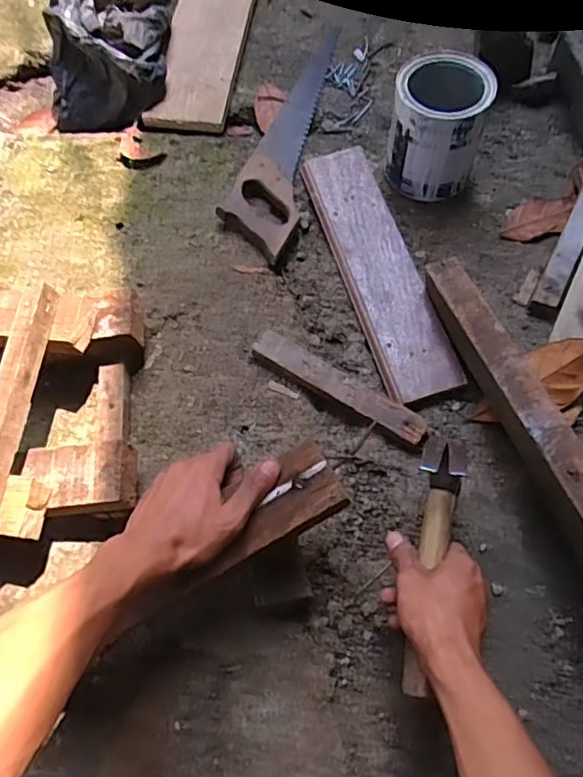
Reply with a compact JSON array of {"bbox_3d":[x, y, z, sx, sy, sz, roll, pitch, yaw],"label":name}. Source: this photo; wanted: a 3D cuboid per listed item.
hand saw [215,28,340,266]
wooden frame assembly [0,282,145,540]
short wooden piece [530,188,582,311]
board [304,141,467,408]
[{"bbox_3d":[0.010,-0.349,0.777,0.084,0.033,0.402,17,69,8],"label":"hand saw"},{"bbox_3d":[-0.300,0.018,0.589,0.284,0.119,0.254,-1,67,1],"label":"wooden frame assembly"},{"bbox_3d":[0.334,-0.176,0.699,0.028,0.035,0.211,27,71,12],"label":"short wooden piece"},{"bbox_3d":[0.103,-0.145,0.701,0.084,0.018,0.348,-16,68,-5],"label":"board"}]

